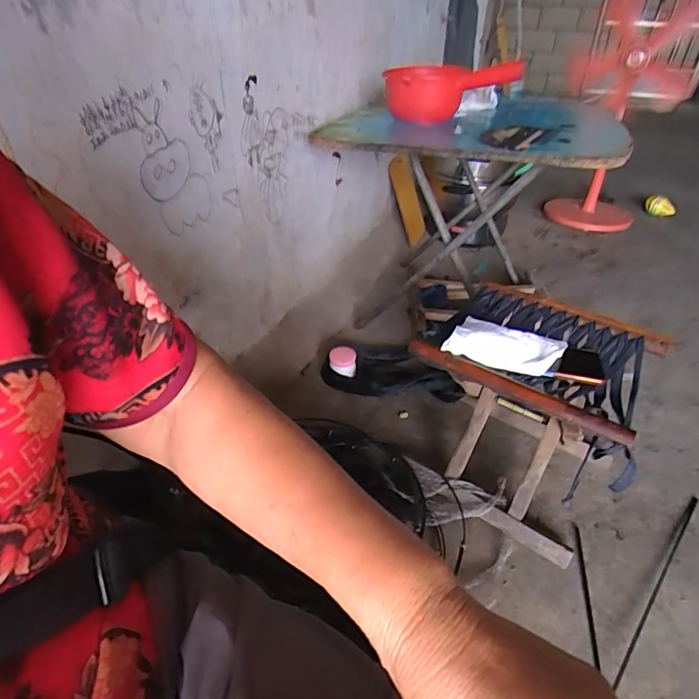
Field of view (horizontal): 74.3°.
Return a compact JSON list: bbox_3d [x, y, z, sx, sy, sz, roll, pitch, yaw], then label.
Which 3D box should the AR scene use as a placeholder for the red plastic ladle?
[{"bbox_3d":[0.217,-0.554,0.999,0.279,0.118,0.195,4,39,6],"label":"red plastic ladle"}]

